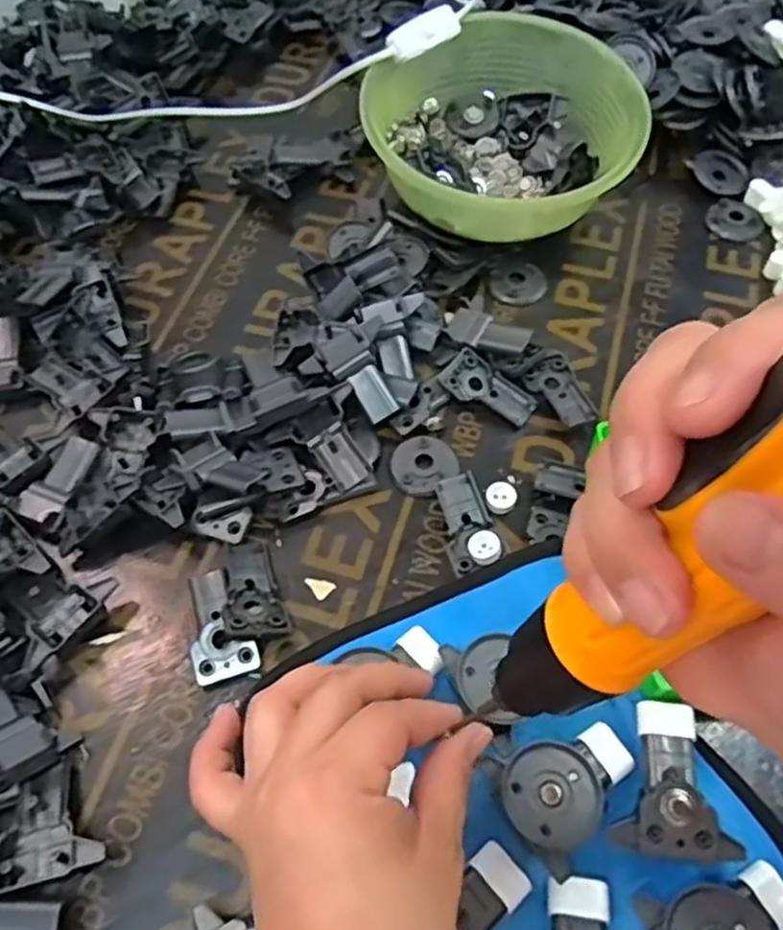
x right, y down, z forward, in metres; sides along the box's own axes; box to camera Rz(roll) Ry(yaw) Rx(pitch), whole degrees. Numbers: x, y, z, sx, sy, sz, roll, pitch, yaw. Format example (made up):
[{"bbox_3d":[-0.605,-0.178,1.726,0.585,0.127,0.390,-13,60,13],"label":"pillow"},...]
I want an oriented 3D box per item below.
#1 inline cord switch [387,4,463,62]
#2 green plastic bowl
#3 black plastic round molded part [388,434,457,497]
[{"bbox_3d":[0.023,-0.302,0.523,0.055,0.018,0.016,-35,65,-18],"label":"inline cord switch"},{"bbox_3d":[0.074,-0.245,0.544,0.184,0.076,0.181,0,58,0],"label":"green plastic bowl"},{"bbox_3d":[0.019,-0.001,0.448,0.038,0.009,0.037,0,58,0],"label":"black plastic round molded part"}]

